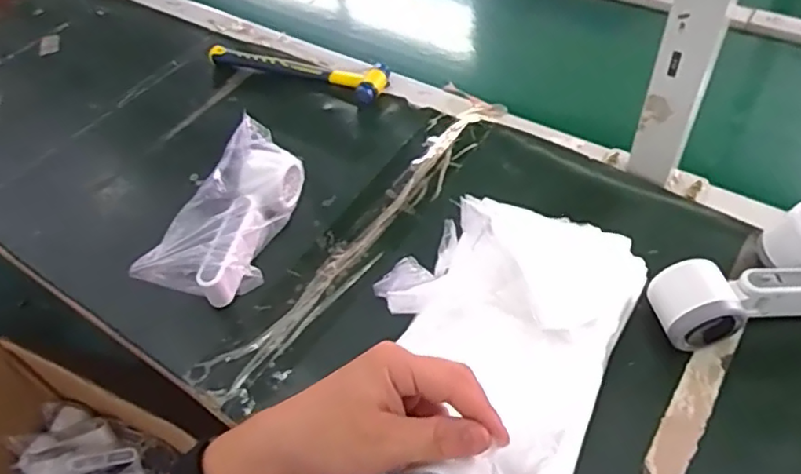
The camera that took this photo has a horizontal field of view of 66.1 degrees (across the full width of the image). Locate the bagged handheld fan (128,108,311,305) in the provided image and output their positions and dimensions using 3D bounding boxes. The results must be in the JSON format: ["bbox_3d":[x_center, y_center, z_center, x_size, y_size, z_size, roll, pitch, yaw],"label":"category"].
[{"bbox_3d":[-0.161,-0.024,0.588,0.079,0.077,0.179,11,53,14],"label":"bagged handheld fan"}]

